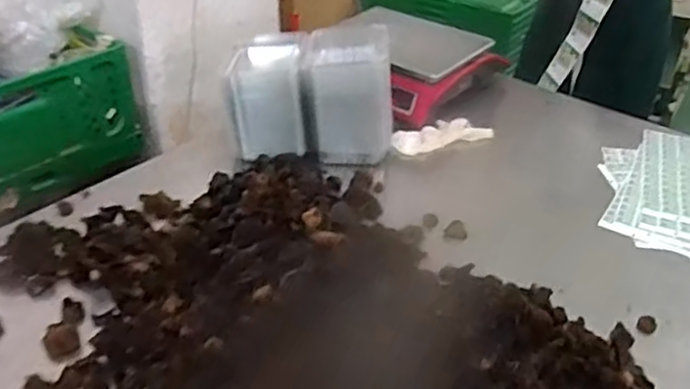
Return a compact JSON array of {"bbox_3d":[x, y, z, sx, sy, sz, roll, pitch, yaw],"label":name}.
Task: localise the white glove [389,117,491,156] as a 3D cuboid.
[{"bbox_3d":[0.174,-0.110,1.240,0.189,0.029,0.071,-13,37,-22],"label":"white glove"}]

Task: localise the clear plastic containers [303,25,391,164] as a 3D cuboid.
[{"bbox_3d":[0.002,-0.172,1.179,0.158,0.183,0.178,-1,34,-5],"label":"clear plastic containers"}]

